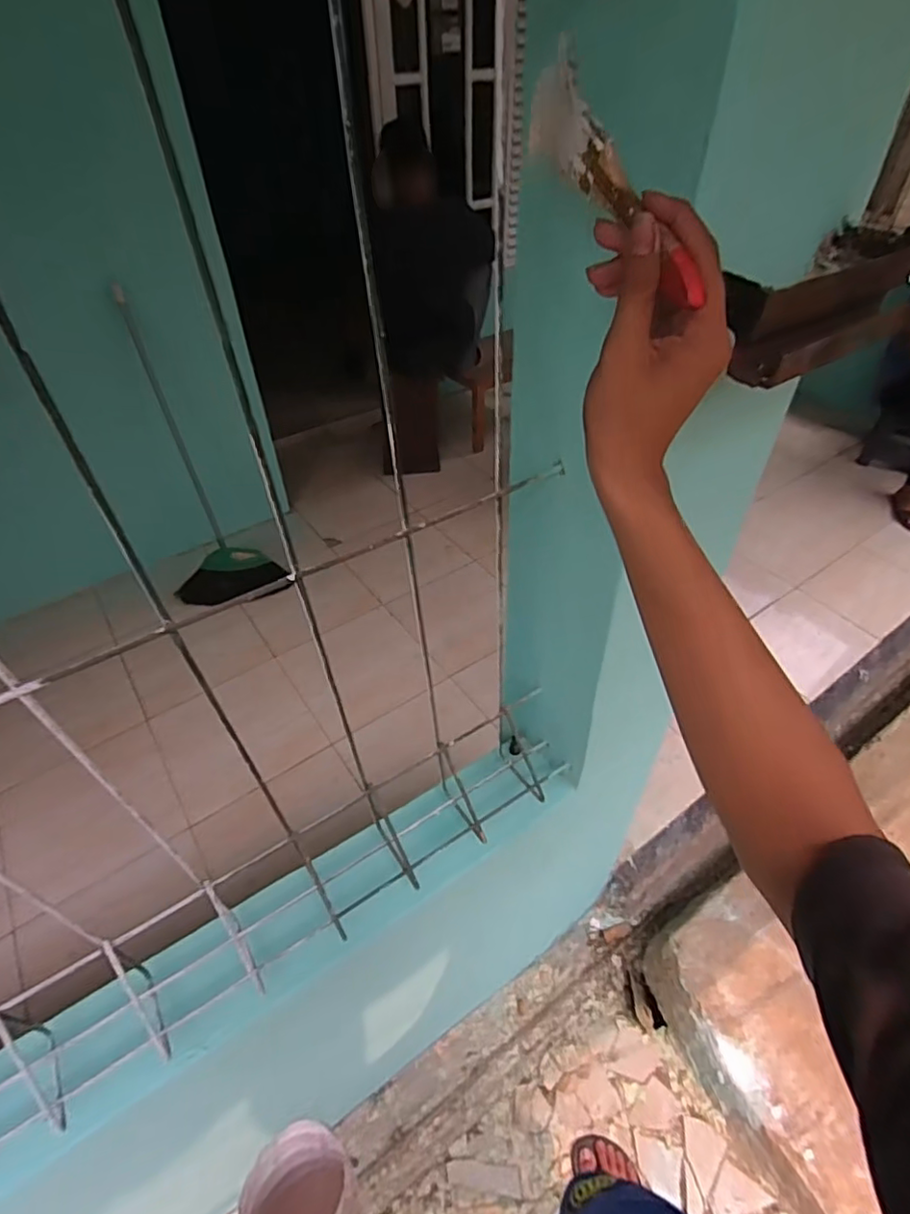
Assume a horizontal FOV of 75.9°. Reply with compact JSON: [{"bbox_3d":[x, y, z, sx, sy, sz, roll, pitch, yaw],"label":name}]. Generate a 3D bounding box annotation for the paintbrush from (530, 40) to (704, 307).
[{"bbox_3d":[0.086,-0.228,0.319,0.009,0.049,0.166,-20,75,-21],"label":"paintbrush"}]

